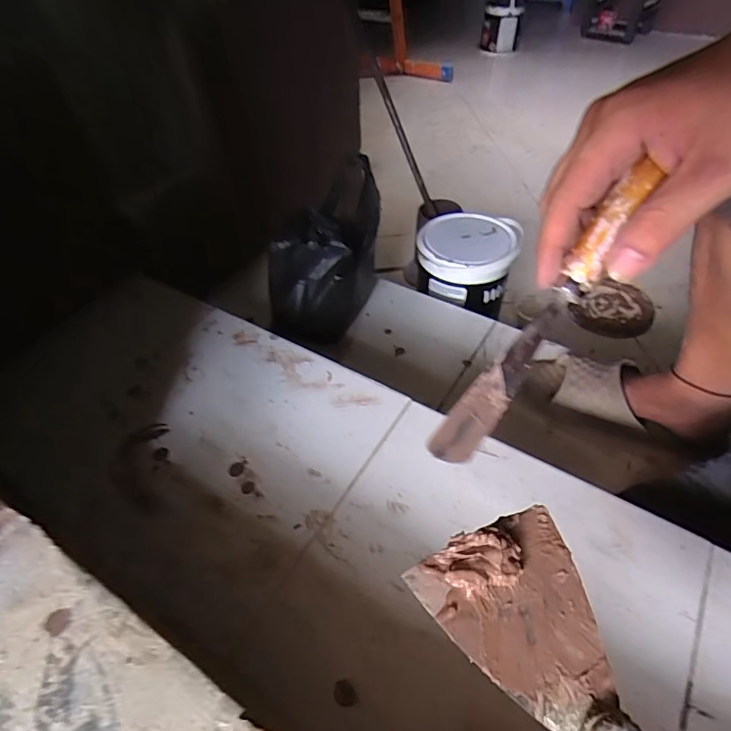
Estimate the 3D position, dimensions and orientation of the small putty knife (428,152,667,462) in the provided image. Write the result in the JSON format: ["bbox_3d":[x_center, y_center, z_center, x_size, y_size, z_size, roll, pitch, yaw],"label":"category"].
[{"bbox_3d":[0.088,-0.022,0.237,0.018,0.020,0.171,37,98,28],"label":"small putty knife"}]

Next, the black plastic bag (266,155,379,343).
[{"bbox_3d":[-0.059,-0.151,0.702,0.150,0.230,0.147,3,48,4],"label":"black plastic bag"}]

